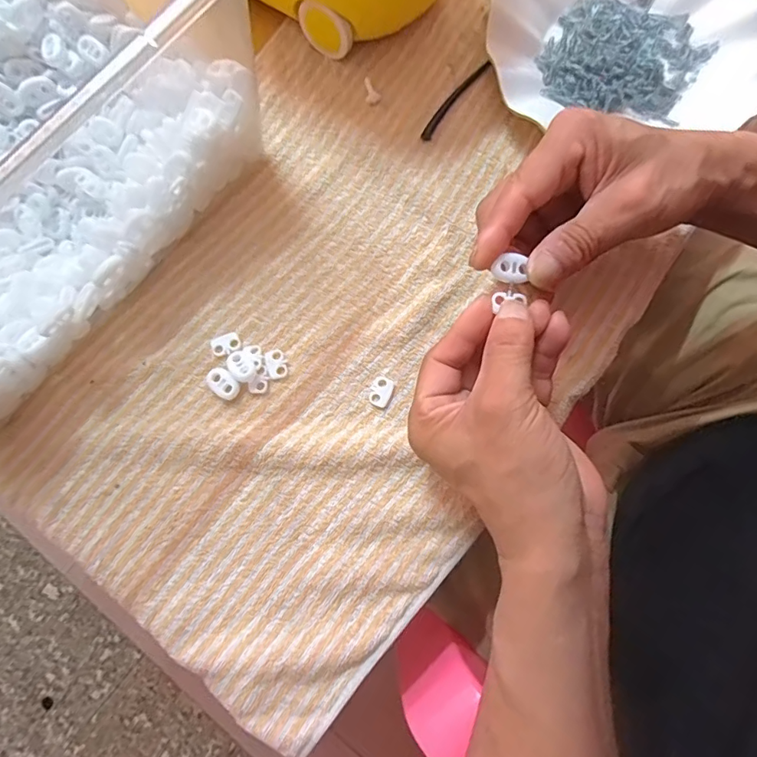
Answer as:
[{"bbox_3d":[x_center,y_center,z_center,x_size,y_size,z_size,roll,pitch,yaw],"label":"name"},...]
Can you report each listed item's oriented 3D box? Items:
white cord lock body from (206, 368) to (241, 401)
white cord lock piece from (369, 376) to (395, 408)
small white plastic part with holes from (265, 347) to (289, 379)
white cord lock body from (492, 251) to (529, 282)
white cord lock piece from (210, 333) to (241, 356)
[{"bbox_3d":[-0.097,0.003,0.312,0.022,0.009,0.015,39,81,8],"label":"white cord lock body"},{"bbox_3d":[0.001,0.008,0.311,0.014,0.004,0.019,24,79,5],"label":"white cord lock piece"},{"bbox_3d":[-0.064,-0.010,0.315,0.012,0.004,0.020,-17,79,-3],"label":"small white plastic part with holes"},{"bbox_3d":[0.068,-0.058,0.260,0.018,0.004,0.015,0,78,0],"label":"white cord lock body"},{"bbox_3d":[-0.097,-0.022,0.316,0.018,0.004,0.013,-20,79,-4],"label":"white cord lock piece"}]

